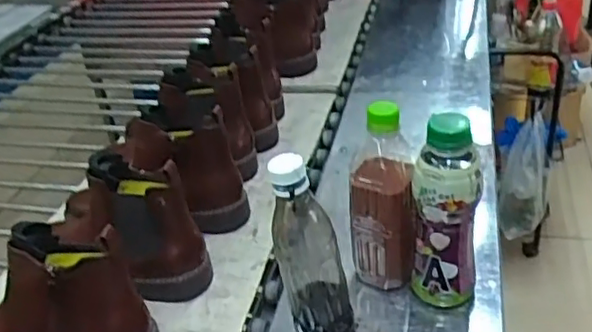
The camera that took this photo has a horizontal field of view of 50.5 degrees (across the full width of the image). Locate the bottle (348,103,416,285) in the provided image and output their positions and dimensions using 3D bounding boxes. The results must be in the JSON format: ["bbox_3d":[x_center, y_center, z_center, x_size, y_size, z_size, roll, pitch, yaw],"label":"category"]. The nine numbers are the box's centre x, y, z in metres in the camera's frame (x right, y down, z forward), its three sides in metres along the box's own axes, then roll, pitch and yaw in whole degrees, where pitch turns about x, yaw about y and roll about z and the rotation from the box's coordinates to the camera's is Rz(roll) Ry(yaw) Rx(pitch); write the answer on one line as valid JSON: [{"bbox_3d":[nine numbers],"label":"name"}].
[{"bbox_3d":[0.088,0.033,0.636,0.063,0.204,0.068,1,36,9],"label":"bottle"}]

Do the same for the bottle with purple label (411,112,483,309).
[{"bbox_3d":[0.142,0.049,0.602,0.055,0.201,0.055,-5,35,2],"label":"bottle with purple label"}]

